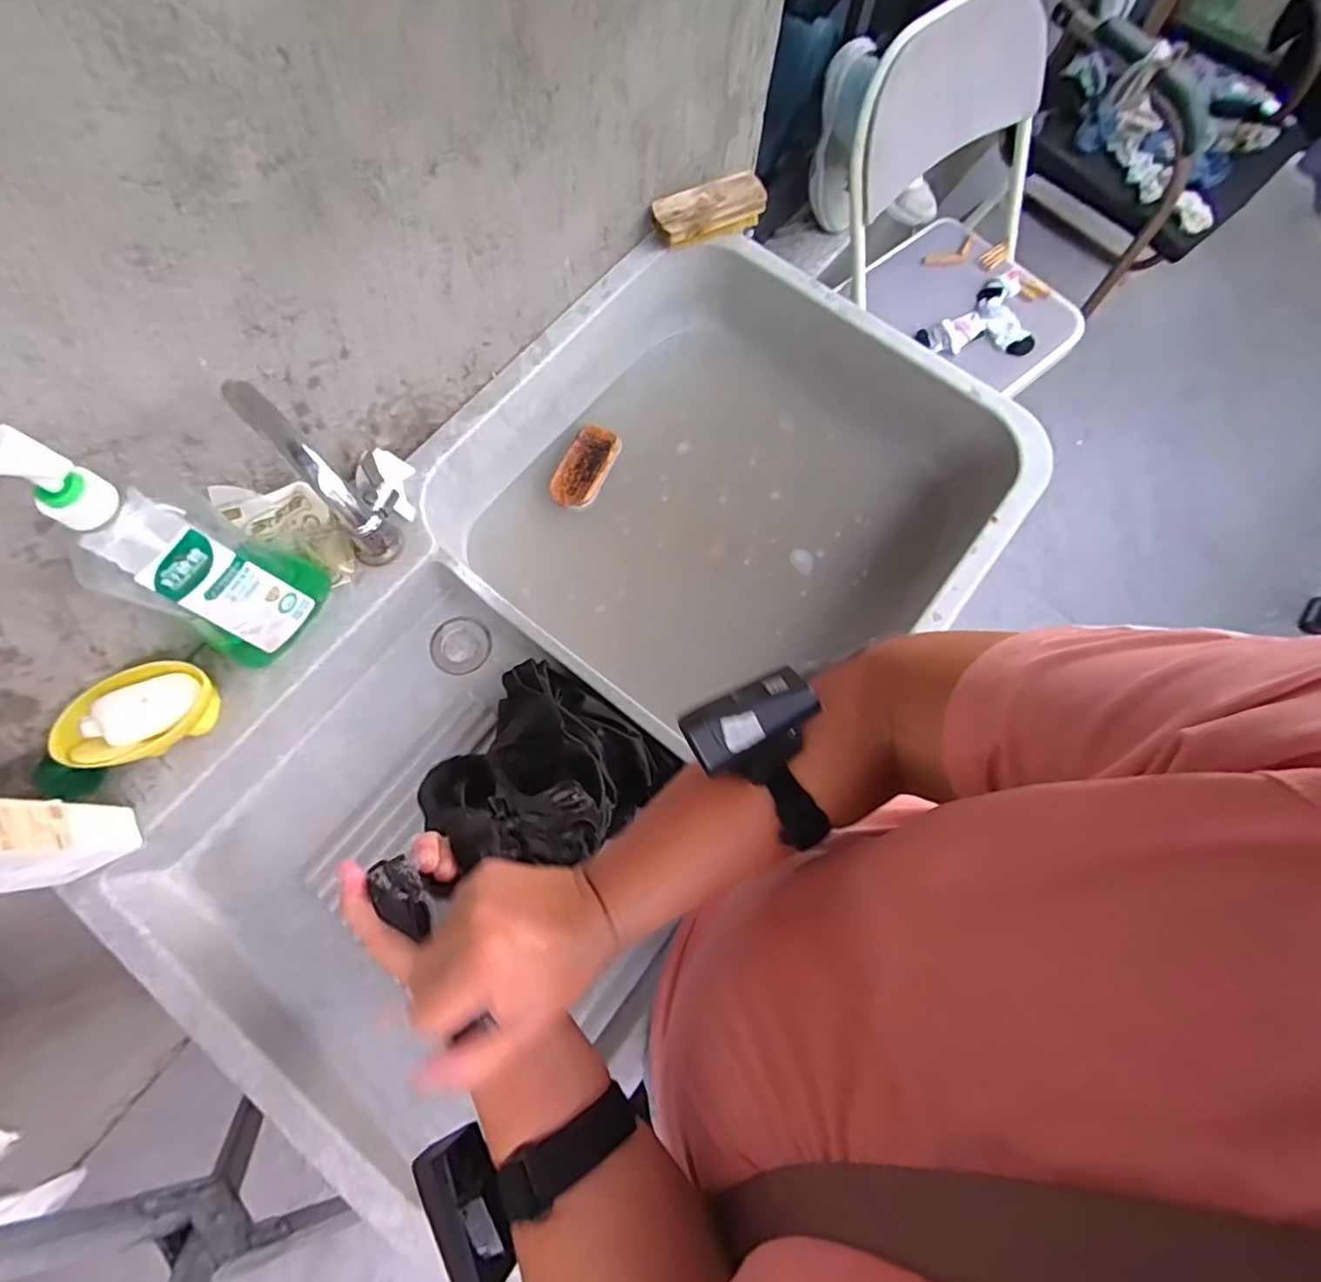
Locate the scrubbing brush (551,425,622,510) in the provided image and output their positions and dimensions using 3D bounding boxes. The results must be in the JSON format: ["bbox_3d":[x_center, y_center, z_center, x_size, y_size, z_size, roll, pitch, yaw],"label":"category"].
[{"bbox_3d":[-0.096,-0.223,0.772,0.060,0.017,0.114,24,73,5],"label":"scrubbing brush"}]

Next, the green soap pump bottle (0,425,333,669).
[{"bbox_3d":[-0.356,-0.062,0.449,0.055,0.270,0.097,31,74,7],"label":"green soap pump bottle"}]

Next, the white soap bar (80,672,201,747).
[{"bbox_3d":[-0.445,0.060,0.516,0.092,0.016,0.047,-21,75,-8],"label":"white soap bar"}]

